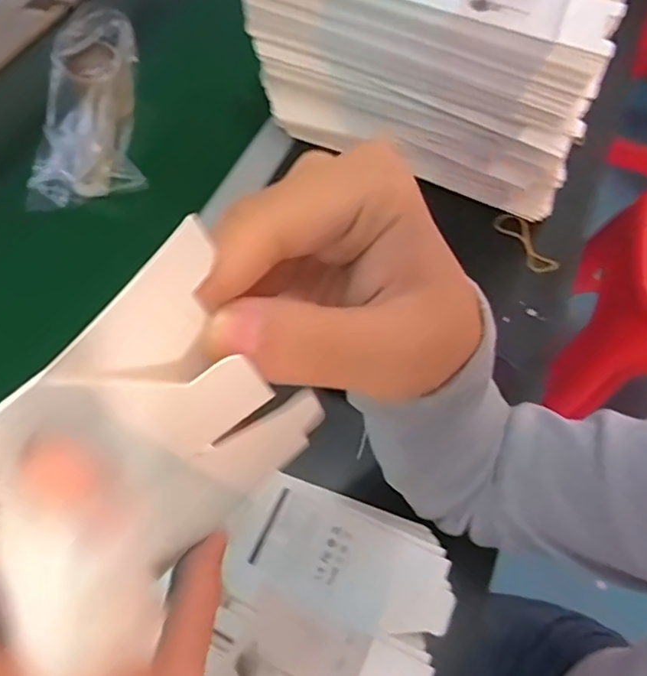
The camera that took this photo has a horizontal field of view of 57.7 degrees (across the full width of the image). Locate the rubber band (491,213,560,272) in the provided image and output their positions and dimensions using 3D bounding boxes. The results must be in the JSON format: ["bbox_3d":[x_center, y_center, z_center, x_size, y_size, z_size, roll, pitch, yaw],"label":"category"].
[{"bbox_3d":[0.188,-0.089,0.544,0.032,0.006,0.075,-25,64,-14],"label":"rubber band"}]

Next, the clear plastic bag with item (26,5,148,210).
[{"bbox_3d":[-0.224,-0.225,0.574,0.105,0.035,0.207,2,76,0],"label":"clear plastic bag with item"}]

